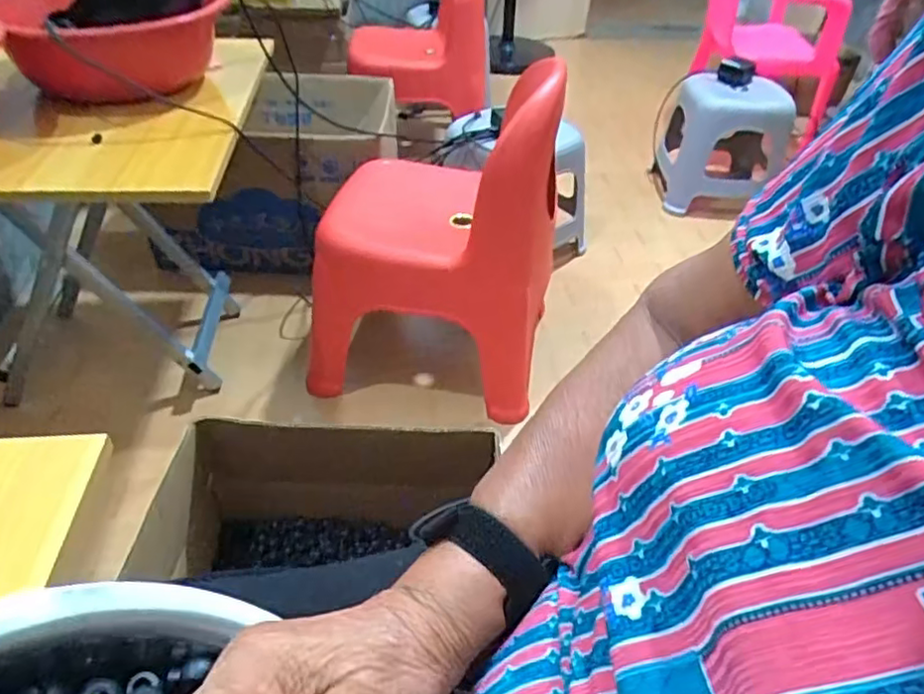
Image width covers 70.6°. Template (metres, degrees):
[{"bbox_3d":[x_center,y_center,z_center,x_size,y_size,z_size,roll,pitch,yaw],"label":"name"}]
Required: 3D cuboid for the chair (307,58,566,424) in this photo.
[{"bbox_3d":[-0.037,-0.218,1.169,0.390,0.523,0.408,8,40,6],"label":"chair"}]

